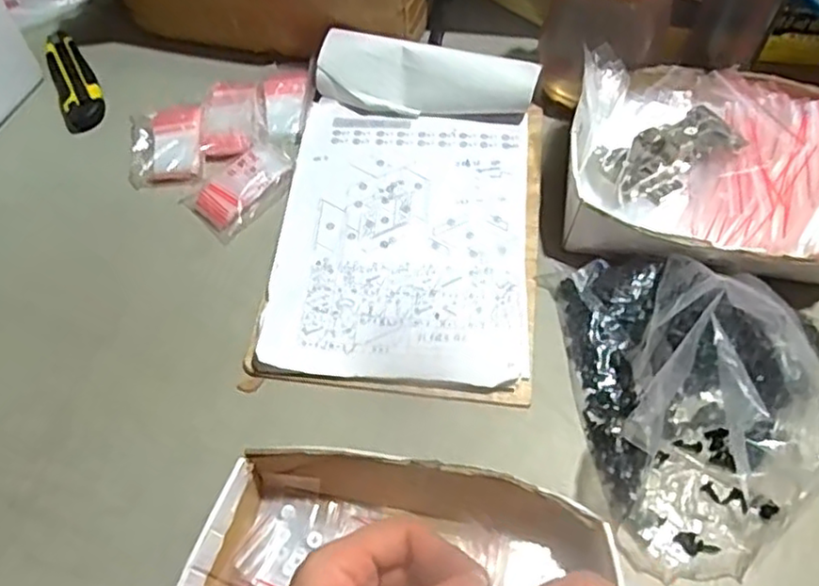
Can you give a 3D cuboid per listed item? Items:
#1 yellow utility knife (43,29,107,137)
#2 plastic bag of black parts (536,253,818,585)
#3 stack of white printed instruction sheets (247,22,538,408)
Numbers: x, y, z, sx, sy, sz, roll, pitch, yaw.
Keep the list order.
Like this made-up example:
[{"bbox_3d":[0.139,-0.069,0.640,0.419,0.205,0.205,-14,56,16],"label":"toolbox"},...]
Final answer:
[{"bbox_3d":[-0.340,-0.219,0.679,0.041,0.016,0.139,-23,61,-11],"label":"yellow utility knife"},{"bbox_3d":[0.207,0.051,0.461,0.160,0.125,0.243,-11,61,-5],"label":"plastic bag of black parts"},{"bbox_3d":[0.001,-0.078,0.583,0.223,0.053,0.328,5,59,5],"label":"stack of white printed instruction sheets"}]

